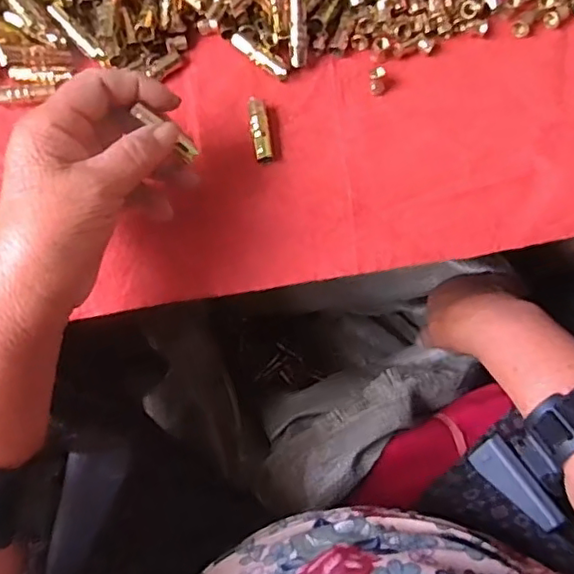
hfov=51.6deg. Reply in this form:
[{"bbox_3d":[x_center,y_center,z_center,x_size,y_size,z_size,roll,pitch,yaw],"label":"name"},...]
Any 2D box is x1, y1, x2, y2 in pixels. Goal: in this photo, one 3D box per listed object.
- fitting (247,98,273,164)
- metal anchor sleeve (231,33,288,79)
[{"bbox_3d":[-0.016,-0.095,0.361,0.011,0.007,0.040,-9,80,-2],"label":"fitting"},{"bbox_3d":[-0.018,-0.147,0.378,0.041,0.006,0.008,34,81,5],"label":"metal anchor sleeve"}]

